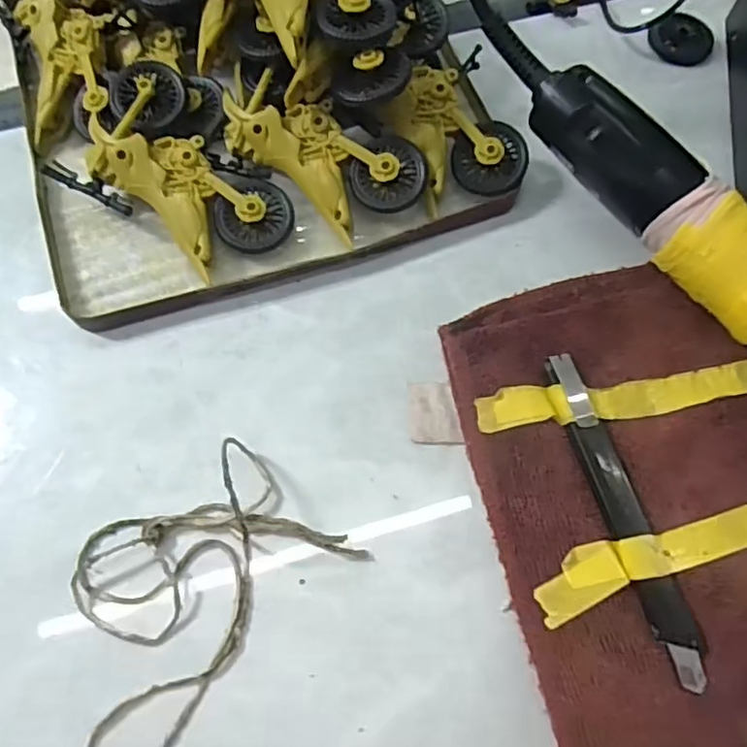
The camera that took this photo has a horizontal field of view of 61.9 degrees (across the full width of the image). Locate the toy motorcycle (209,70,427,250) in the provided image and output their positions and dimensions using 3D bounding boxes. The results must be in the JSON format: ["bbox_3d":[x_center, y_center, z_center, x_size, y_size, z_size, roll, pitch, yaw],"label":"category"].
[{"bbox_3d":[-0.028,-0.108,0.319,0.104,0.034,0.053,31,72,11],"label":"toy motorcycle"}]

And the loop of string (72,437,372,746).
[{"bbox_3d":[-0.078,0.089,0.252,0.126,0.011,0.084,-42,75,-15],"label":"loop of string"}]

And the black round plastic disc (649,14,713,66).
[{"bbox_3d":[0.187,-0.202,0.377,0.036,0.004,0.029,38,94,5],"label":"black round plastic disc"}]

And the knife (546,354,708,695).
[{"bbox_3d":[0.104,0.056,0.260,0.019,0.005,0.138,-15,70,-6],"label":"knife"}]

